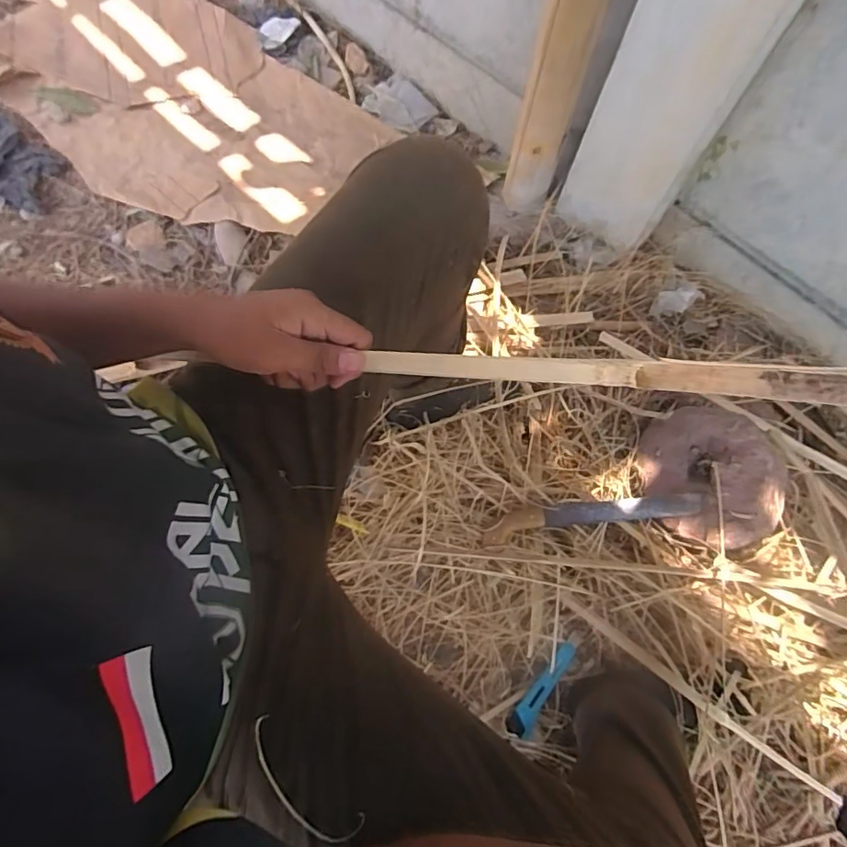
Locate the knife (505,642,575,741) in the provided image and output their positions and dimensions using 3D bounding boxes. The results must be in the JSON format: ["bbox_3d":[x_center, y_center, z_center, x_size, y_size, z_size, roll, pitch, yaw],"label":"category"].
[{"bbox_3d":[0.165,0.361,0.721,0.032,0.016,0.147,42,59,12],"label":"knife"}]

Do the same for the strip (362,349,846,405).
[{"bbox_3d":[0.142,-0.026,0.308,0.397,0.013,0.015,6,67,24],"label":"strip"}]

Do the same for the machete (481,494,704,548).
[{"bbox_3d":[0.242,0.132,0.768,0.318,0.034,0.051,-8,70,-6],"label":"machete"}]

